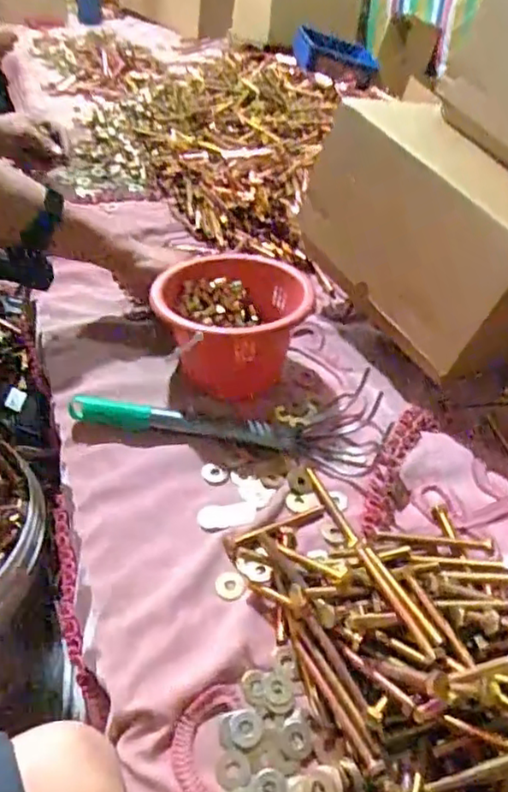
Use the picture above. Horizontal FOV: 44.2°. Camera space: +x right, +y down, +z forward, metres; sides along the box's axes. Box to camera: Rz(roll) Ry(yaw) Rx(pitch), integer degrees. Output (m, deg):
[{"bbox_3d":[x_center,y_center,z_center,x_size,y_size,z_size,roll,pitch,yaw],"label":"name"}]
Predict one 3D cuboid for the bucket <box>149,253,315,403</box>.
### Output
[{"bbox_3d":[-0.027,-0.078,0.731,0.171,0.113,0.163,3,43,-3],"label":"bucket"}]

